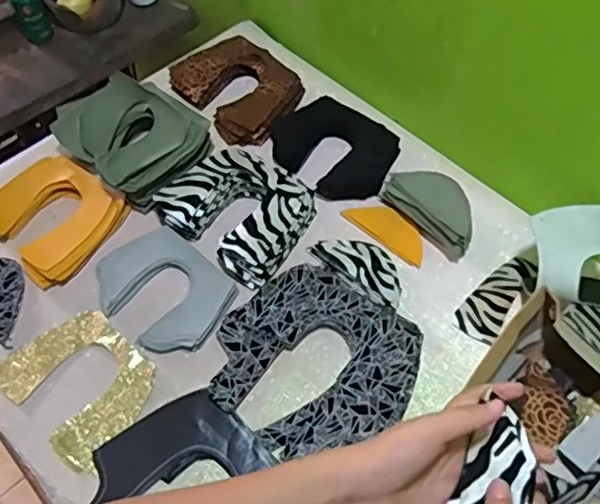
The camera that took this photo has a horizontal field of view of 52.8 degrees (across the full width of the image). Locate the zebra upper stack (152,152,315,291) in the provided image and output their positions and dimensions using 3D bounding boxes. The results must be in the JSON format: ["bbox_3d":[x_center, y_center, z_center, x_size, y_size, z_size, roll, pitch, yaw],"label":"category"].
[{"bbox_3d":[-0.073,-0.053,0.720,0.168,0.040,0.140,32,63,19],"label":"zebra upper stack"}]

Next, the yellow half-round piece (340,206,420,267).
[{"bbox_3d":[0.107,-0.026,0.729,0.049,0.009,0.110,-37,64,-21],"label":"yellow half-round piece"}]

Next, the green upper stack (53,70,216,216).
[{"bbox_3d":[-0.204,-0.143,0.765,0.167,0.074,0.146,36,64,21],"label":"green upper stack"}]

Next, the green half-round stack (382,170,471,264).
[{"bbox_3d":[0.159,-0.054,0.713,0.060,0.048,0.127,-31,62,-19],"label":"green half-round stack"}]

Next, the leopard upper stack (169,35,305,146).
[{"bbox_3d":[-0.084,-0.231,0.845,0.138,0.038,0.172,-40,65,-22],"label":"leopard upper stack"}]

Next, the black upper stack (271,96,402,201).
[{"bbox_3d":[0.042,-0.138,0.789,0.171,0.035,0.122,38,65,22],"label":"black upper stack"}]

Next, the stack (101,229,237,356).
[{"bbox_3d":[-0.152,0.041,0.674,0.153,0.012,0.116,35,63,21],"label":"stack"}]

